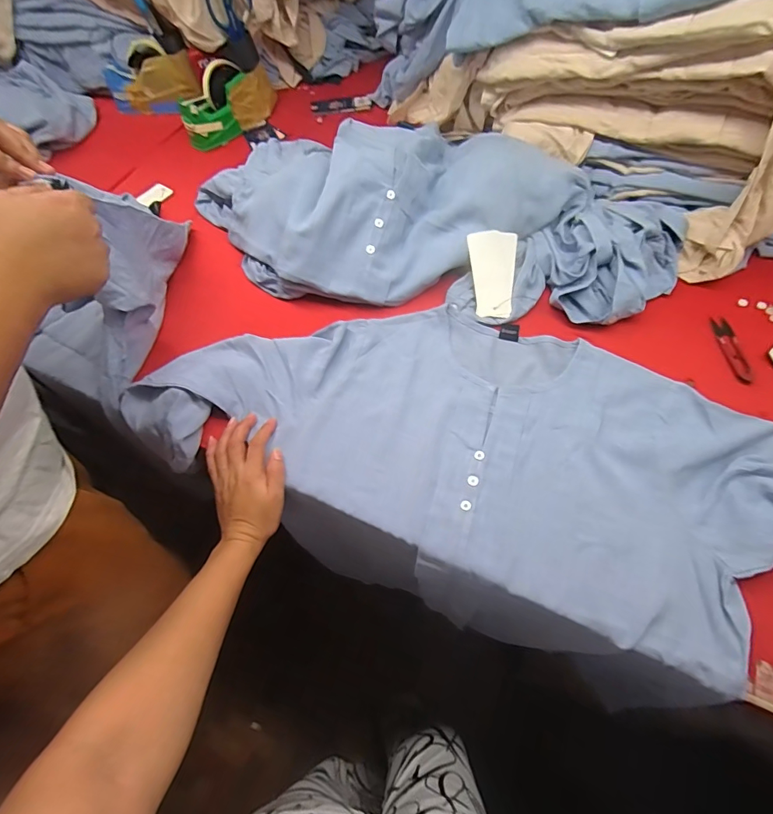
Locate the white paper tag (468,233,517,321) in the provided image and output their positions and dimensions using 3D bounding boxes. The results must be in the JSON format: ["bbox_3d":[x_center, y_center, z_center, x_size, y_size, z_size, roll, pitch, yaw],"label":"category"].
[{"bbox_3d":[0.145,-0.184,0.588,0.064,0.004,0.119,5,88,12],"label":"white paper tag"}]

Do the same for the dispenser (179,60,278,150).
[{"bbox_3d":[-0.297,-0.581,0.814,0.204,0.101,0.058,-35,64,-18],"label":"dispenser"}]

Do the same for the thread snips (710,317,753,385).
[{"bbox_3d":[0.440,-0.074,0.538,0.023,0.005,0.104,1,61,4],"label":"thread snips"}]

